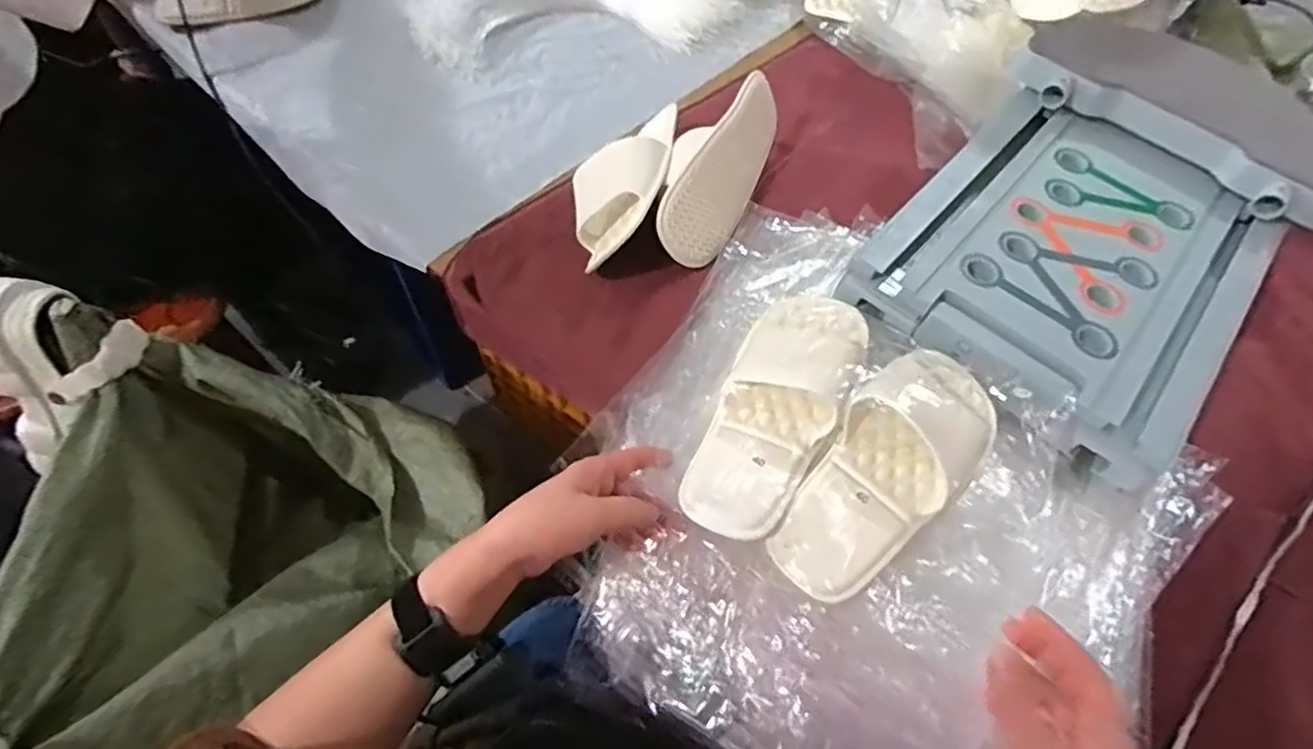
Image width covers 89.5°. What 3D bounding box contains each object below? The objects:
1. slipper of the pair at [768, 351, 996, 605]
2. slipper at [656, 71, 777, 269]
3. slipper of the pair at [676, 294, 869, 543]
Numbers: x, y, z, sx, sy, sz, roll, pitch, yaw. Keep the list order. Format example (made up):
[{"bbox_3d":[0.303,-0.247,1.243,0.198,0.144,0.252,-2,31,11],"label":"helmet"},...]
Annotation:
[{"bbox_3d":[0.177,0.069,0.501,0.097,0.040,0.236,38,64,19],"label":"slipper of the pair"},{"bbox_3d":[0.056,-0.216,0.707,0.060,0.104,0.237,9,57,42],"label":"slipper"},{"bbox_3d":[0.097,0.025,0.536,0.092,0.042,0.230,25,61,13],"label":"slipper of the pair"}]

